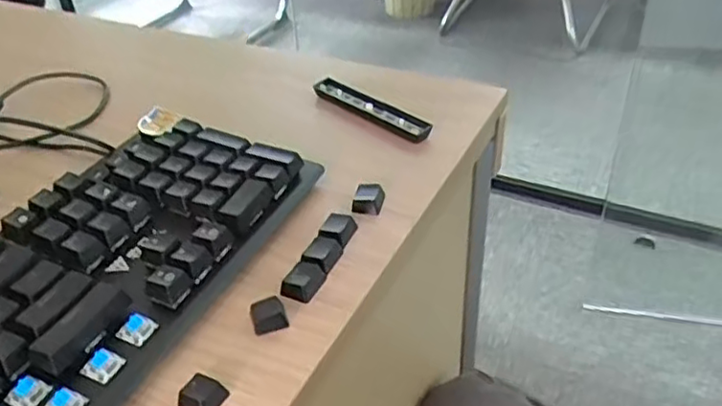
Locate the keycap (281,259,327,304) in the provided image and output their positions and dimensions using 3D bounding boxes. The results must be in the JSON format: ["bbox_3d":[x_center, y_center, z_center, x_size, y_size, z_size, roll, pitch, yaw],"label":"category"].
[{"bbox_3d":[-0.031,0.043,0.355,0.018,0.011,0.022,18,41,25],"label":"keycap"}]

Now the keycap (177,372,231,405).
[{"bbox_3d":[-0.073,0.088,0.299,0.018,0.009,0.018,19,41,26],"label":"keycap"}]

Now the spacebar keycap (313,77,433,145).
[{"bbox_3d":[0.007,-0.074,0.506,0.022,0.014,0.115,-29,44,-32],"label":"spacebar keycap"}]

